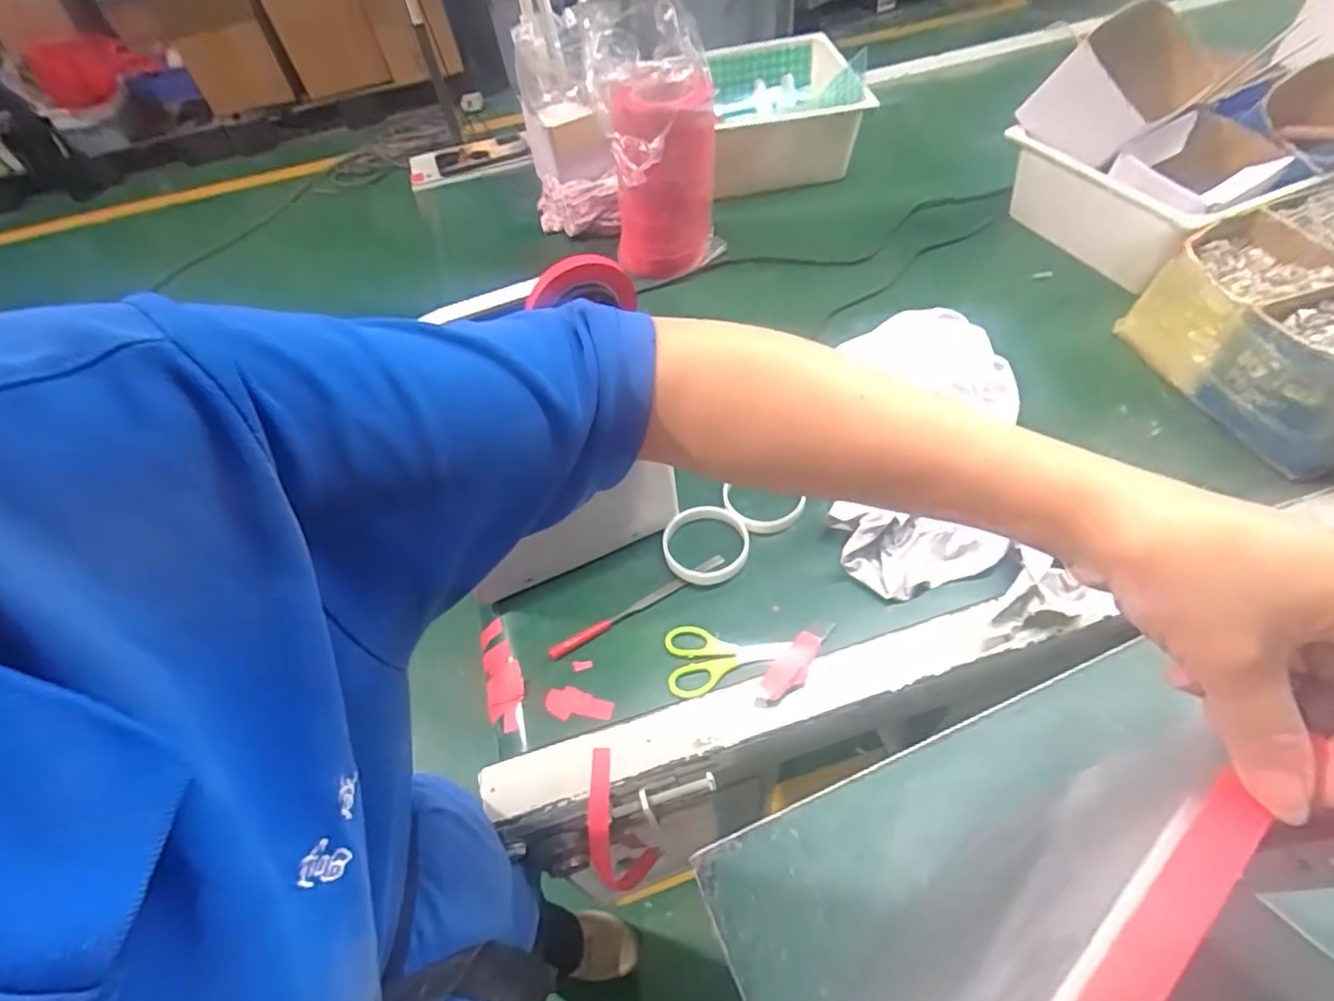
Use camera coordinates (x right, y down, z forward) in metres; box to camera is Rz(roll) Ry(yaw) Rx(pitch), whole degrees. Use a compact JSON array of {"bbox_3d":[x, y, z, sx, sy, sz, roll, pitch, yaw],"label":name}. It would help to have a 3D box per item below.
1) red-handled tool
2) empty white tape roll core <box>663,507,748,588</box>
[{"bbox_3d":[-0.025,0.098,0.599,0.181,0.004,0.014,-27,57,-15],"label":"red-handled tool"},{"bbox_3d":[0.038,0.042,0.637,0.082,0.012,0.086,-2,54,2],"label":"empty white tape roll core"}]

